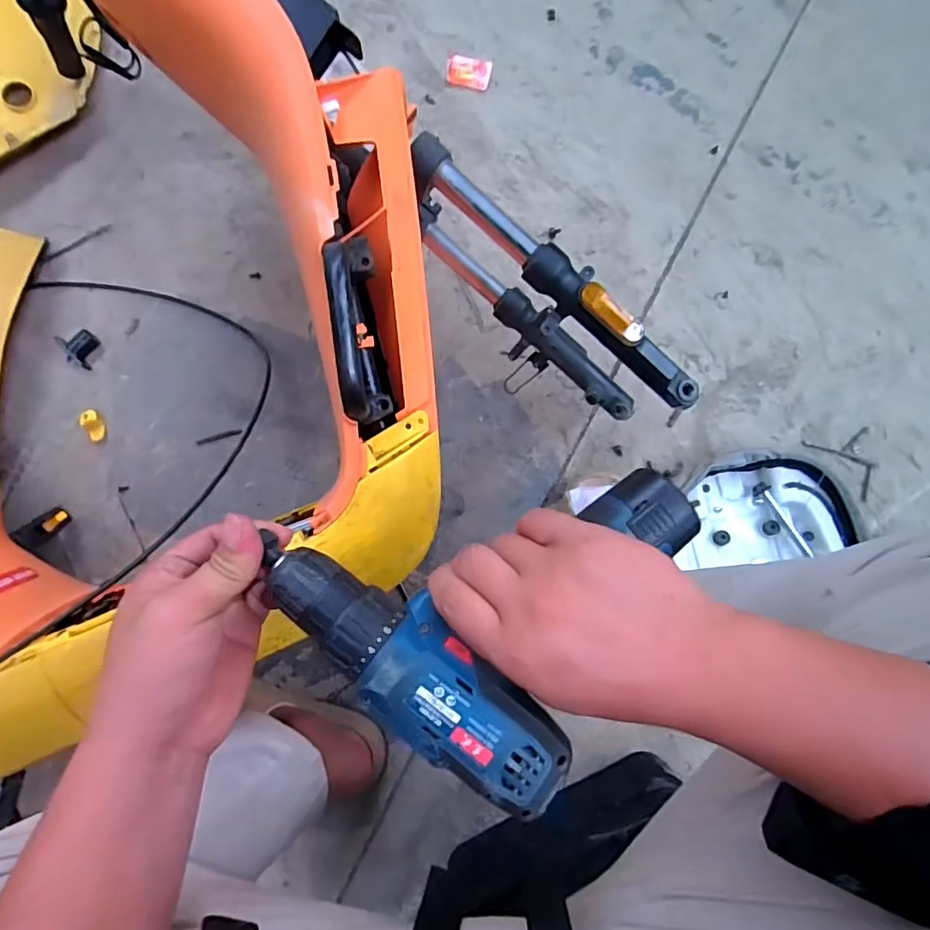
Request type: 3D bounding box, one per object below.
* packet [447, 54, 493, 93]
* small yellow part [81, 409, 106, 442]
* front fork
[{"bbox_3d":[0.006,-0.579,0.813,0.064,0.008,0.046,11,84,2],"label":"packet"},{"bbox_3d":[-0.508,-0.054,0.751,0.022,0.014,0.043,-27,84,-2],"label":"small yellow part"},{"bbox_3d":[0.083,-0.163,0.594,0.348,0.230,0.078,42,90,6],"label":"front fork"}]

